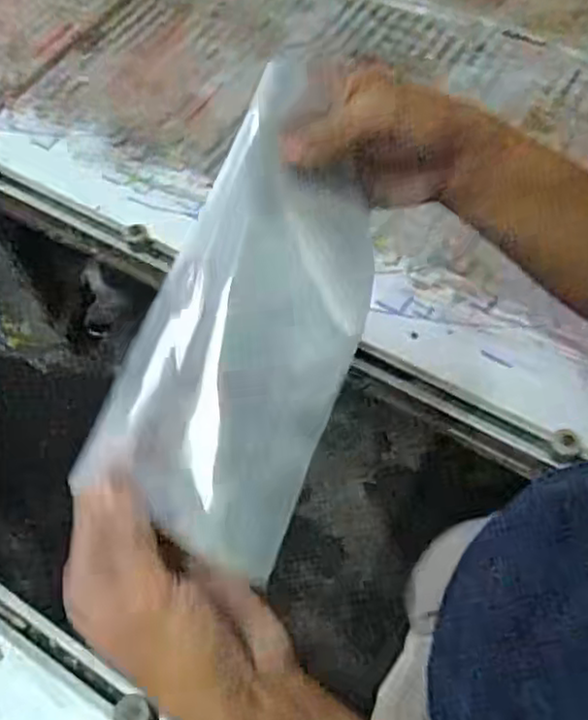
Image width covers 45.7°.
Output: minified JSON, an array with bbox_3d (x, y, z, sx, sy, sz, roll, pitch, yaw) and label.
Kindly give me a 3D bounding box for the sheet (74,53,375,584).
[{"bbox_3d":[-0.022,-0.028,0.358,0.106,0.051,0.247,12,73,9],"label":"sheet"}]

